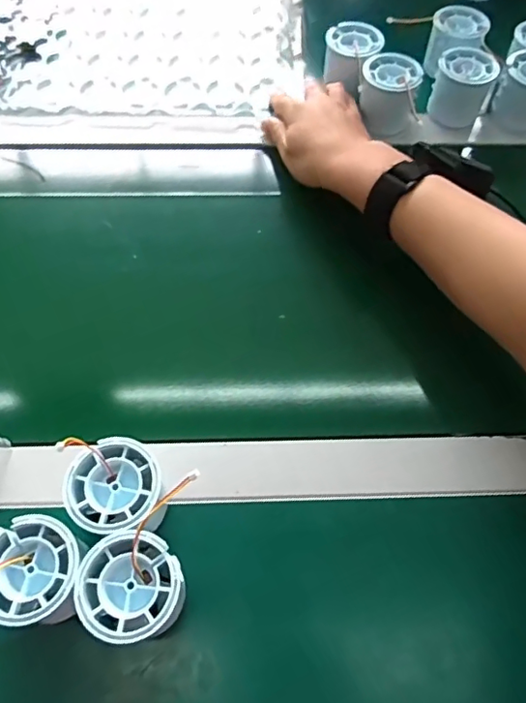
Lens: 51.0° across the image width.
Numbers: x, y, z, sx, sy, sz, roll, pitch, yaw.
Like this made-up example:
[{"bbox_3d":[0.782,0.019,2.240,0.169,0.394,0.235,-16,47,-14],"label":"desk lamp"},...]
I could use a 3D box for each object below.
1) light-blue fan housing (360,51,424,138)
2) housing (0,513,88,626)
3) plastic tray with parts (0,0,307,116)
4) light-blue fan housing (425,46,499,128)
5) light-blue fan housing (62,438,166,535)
[{"bbox_3d":[0.123,-0.246,0.539,0.059,0.059,0.064,28,64,13],"label":"light-blue fan housing"},{"bbox_3d":[-0.127,0.126,0.316,0.057,0.042,0.054,1,61,-1],"label":"housing"},{"bbox_3d":[-0.181,-0.370,0.617,0.441,0.023,0.298,0,61,-1],"label":"plastic tray with parts"},{"bbox_3d":[0.196,-0.261,0.546,0.052,0.052,0.054,1,61,-1],"label":"light-blue fan housing"},{"bbox_3d":[-0.088,0.089,0.342,0.053,0.051,0.053,1,61,-1],"label":"light-blue fan housing"}]

